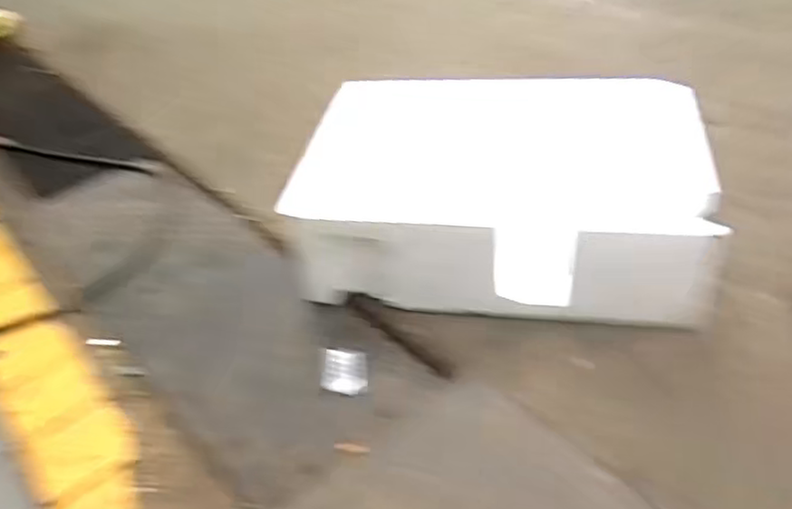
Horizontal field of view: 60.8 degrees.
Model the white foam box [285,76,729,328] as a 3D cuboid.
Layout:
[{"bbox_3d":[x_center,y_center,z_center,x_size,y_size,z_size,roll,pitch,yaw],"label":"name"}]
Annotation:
[{"bbox_3d":[0.219,-0.134,1.365,0.735,0.200,0.580,6,42,16],"label":"white foam box"}]

